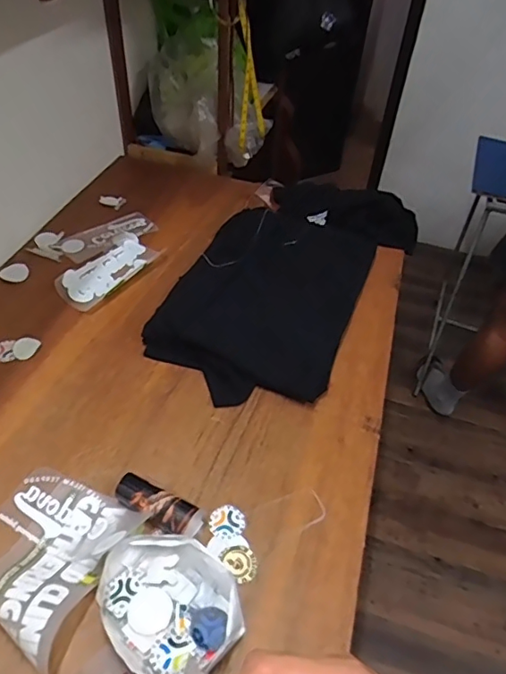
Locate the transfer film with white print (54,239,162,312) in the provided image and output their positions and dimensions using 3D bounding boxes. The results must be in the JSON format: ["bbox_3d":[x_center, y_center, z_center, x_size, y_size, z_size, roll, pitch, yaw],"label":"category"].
[{"bbox_3d":[-0.333,-0.154,1.211,0.118,0.016,0.249,31,51,22],"label":"transfer film with white print"}]

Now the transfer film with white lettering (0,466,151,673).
[{"bbox_3d":[-0.299,0.296,0.738,0.208,0.063,0.228,21,48,14],"label":"transfer film with white lettering"}]

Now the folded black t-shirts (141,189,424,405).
[{"bbox_3d":[0.102,-0.172,1.227,0.398,0.086,0.809,24,49,17],"label":"folded black t-shirts"}]

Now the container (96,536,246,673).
[{"bbox_3d":[-0.117,0.361,0.709,0.200,0.043,0.163,35,53,25],"label":"container"}]

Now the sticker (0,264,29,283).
[{"bbox_3d":[-0.548,-0.149,1.200,0.069,0.005,0.056,14,52,9],"label":"sticker"}]

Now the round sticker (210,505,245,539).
[{"bbox_3d":[-0.041,0.291,0.819,0.052,0.004,0.052,3,46,-3],"label":"round sticker"}]

